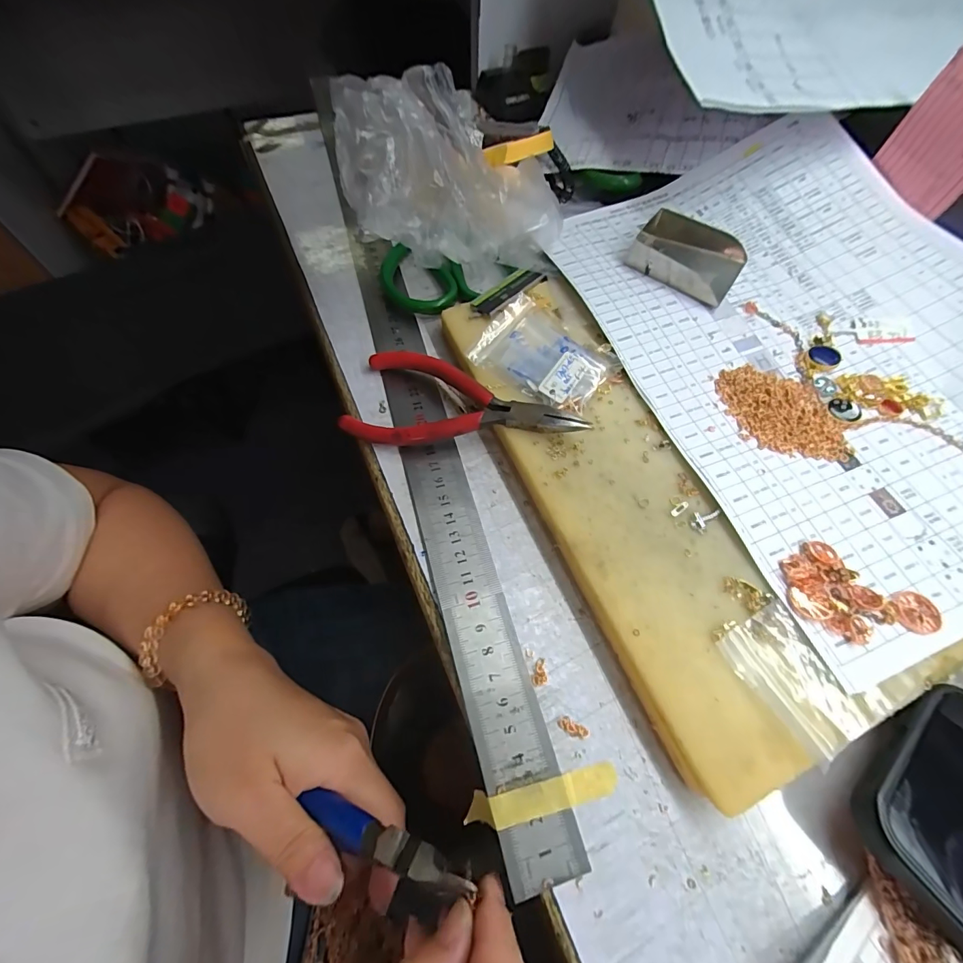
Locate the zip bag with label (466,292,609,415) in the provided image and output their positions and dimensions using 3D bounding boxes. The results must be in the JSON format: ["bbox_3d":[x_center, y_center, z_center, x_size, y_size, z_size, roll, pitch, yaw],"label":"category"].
[{"bbox_3d":[0.034,-0.068,0.225,0.065,0.012,0.051,35,67,15],"label":"zip bag with label"}]

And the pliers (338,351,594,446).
[{"bbox_3d":[-0.009,-0.044,0.221,0.122,0.021,0.054,6,67,6],"label":"pliers"}]

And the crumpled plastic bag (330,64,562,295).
[{"bbox_3d":[-0.020,-0.169,0.241,0.119,0.077,0.089,-21,68,-9],"label":"crumpled plastic bag"}]

